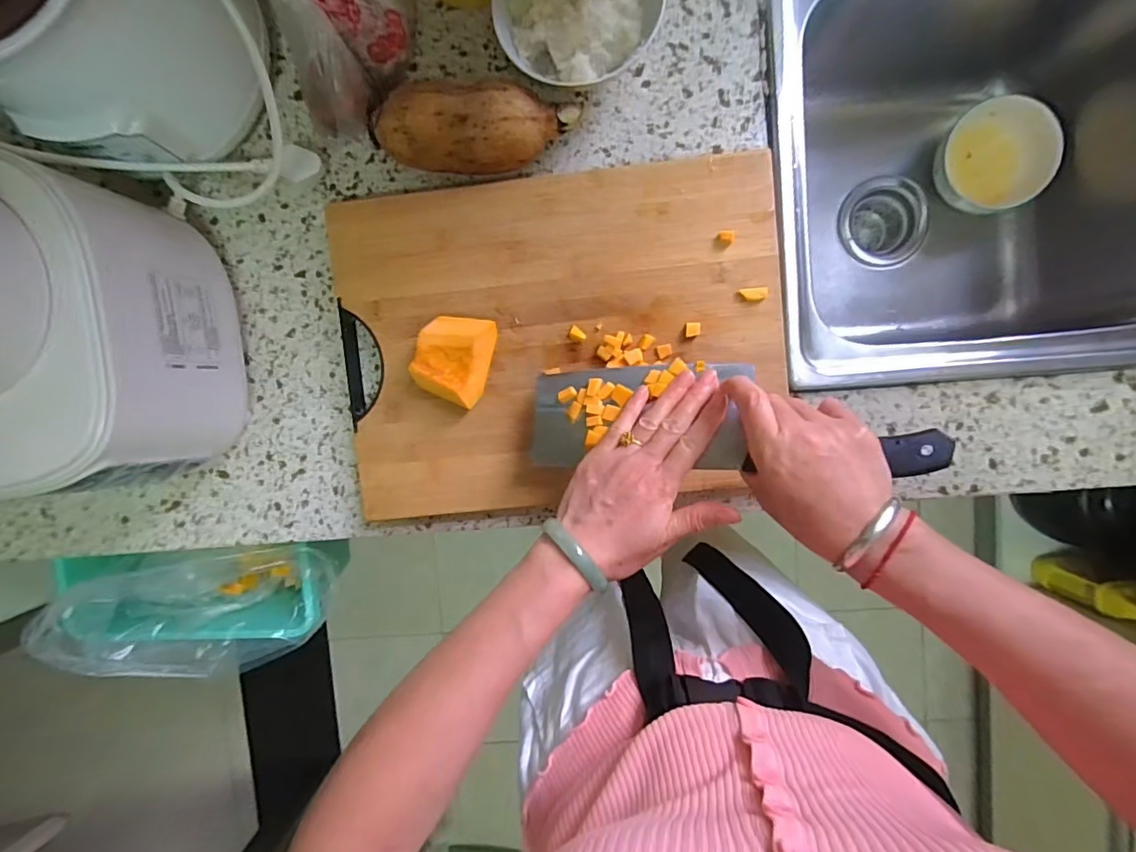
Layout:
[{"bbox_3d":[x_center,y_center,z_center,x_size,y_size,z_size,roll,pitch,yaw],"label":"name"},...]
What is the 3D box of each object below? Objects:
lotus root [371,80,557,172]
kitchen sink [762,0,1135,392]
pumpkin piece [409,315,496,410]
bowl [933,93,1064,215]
[{"bbox_3d":[-0.086,-0.256,0.460,0.155,0.067,0.067,-1,94,3],"label":"lotus root"},{"bbox_3d":[0.555,-0.273,0.562,0.725,0.231,0.402,-4,94,3],"label":"kitchen sink"},{"bbox_3d":[-0.100,-0.060,0.464,0.059,0.034,0.075,16,95,1],"label":"pumpkin piece"},{"bbox_3d":[0.492,-0.316,0.614,0.113,0.055,0.122,-10,94,3],"label":"bowl"}]

